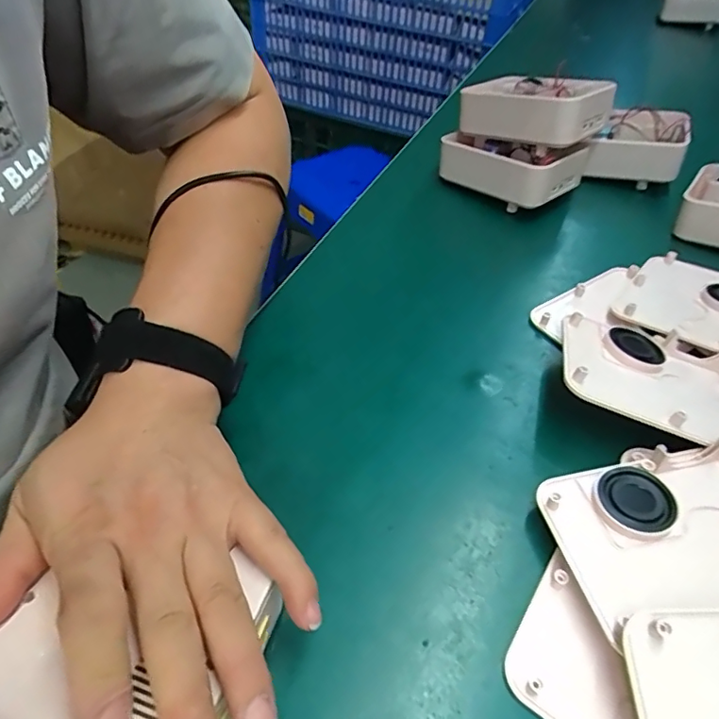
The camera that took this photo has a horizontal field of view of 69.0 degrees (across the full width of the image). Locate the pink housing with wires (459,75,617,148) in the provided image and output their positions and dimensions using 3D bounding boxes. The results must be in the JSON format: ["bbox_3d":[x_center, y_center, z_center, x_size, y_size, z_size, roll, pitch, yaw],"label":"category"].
[{"bbox_3d":[0.172,-0.251,0.521,0.136,0.050,0.073,31,53,30],"label":"pink housing with wires"}]

